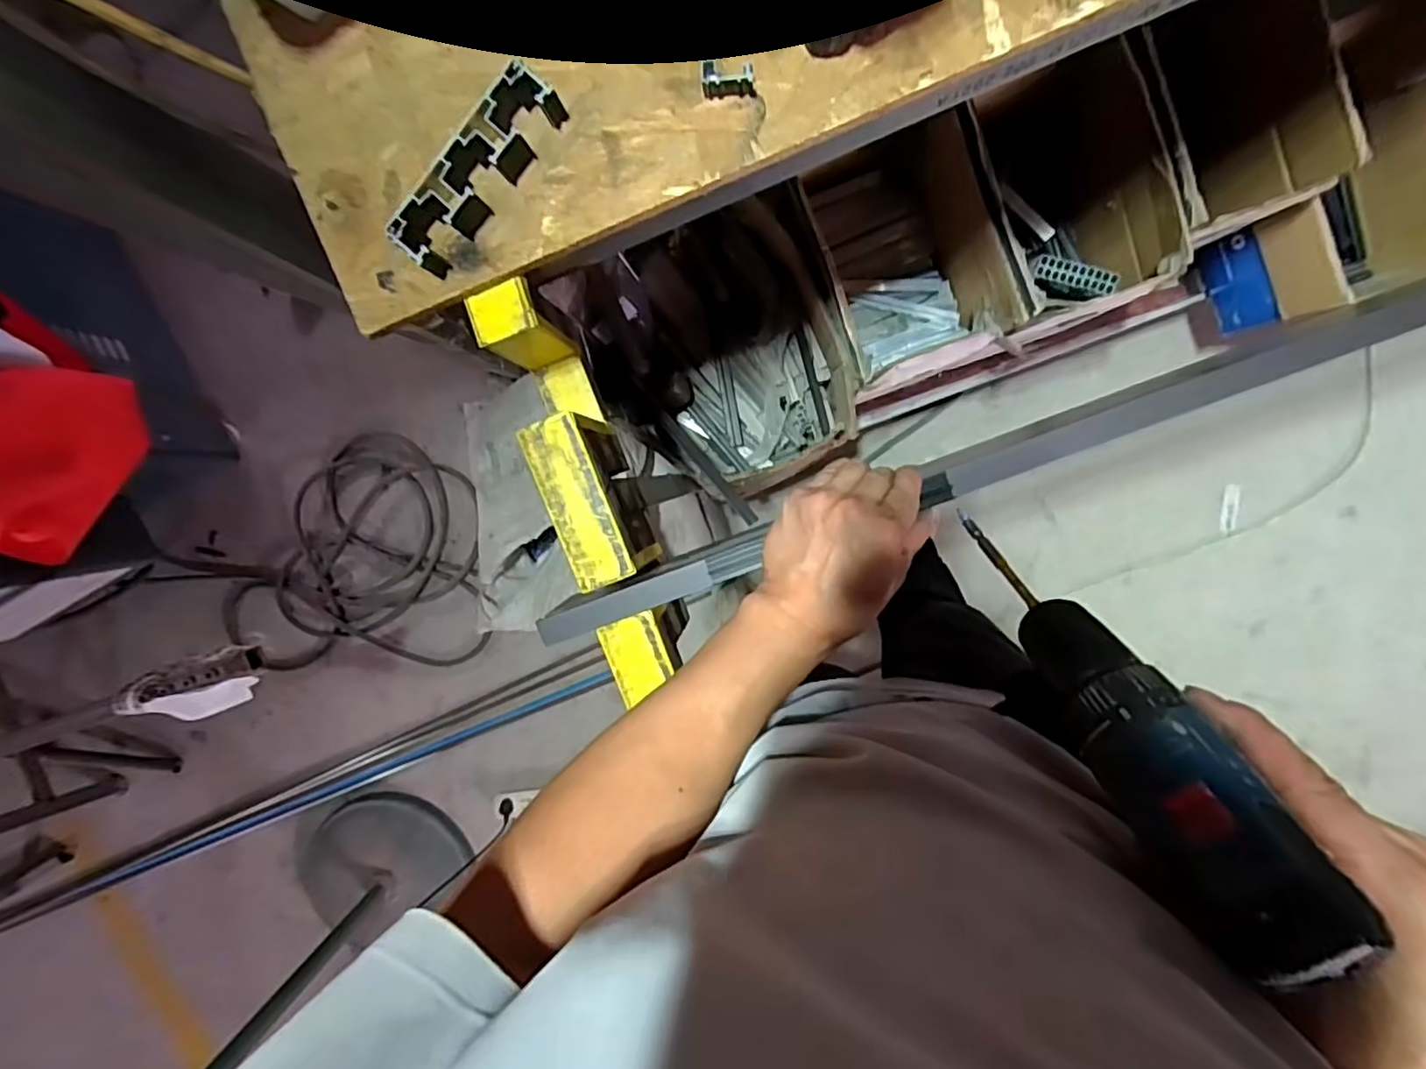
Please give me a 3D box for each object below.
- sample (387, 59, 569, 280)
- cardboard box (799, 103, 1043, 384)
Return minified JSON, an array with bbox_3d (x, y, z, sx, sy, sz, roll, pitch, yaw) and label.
[{"bbox_3d":[-0.152,-0.232,0.404,0.039,0.032,0.134,38,98,0],"label":"sample"},{"bbox_3d":[0.261,-0.398,0.939,0.224,0.313,0.332,-19,94,7],"label":"cardboard box"}]

